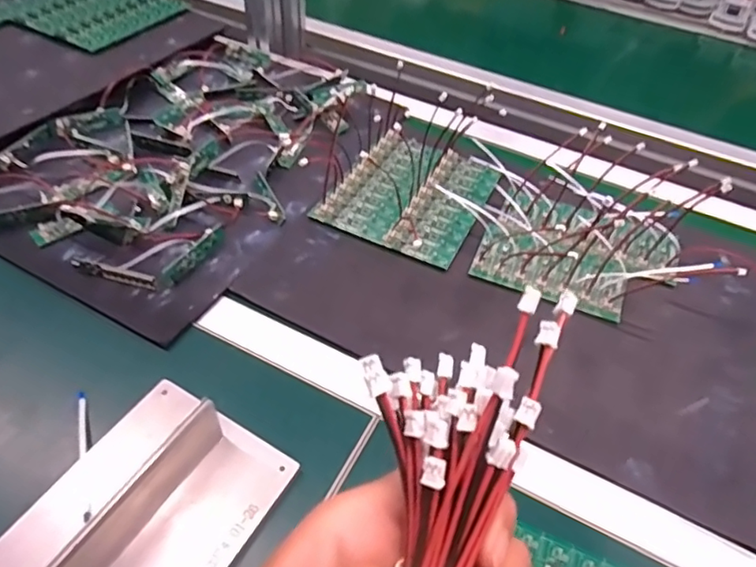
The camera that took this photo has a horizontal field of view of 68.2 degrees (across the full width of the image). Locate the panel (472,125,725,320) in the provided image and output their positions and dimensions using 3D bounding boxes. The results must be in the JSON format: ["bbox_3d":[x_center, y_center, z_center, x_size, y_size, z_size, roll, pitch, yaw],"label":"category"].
[{"bbox_3d":[0.217,-0.064,0.561,0.211,0.113,0.137,18,48,10],"label":"panel"}]

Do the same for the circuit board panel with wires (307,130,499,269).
[{"bbox_3d":[0.043,-0.107,0.635,0.153,0.016,0.184,23,49,15],"label":"circuit board panel with wires"}]

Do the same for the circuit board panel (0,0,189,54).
[{"bbox_3d":[-0.430,-0.407,0.823,0.250,0.026,0.209,17,48,10],"label":"circuit board panel"}]

